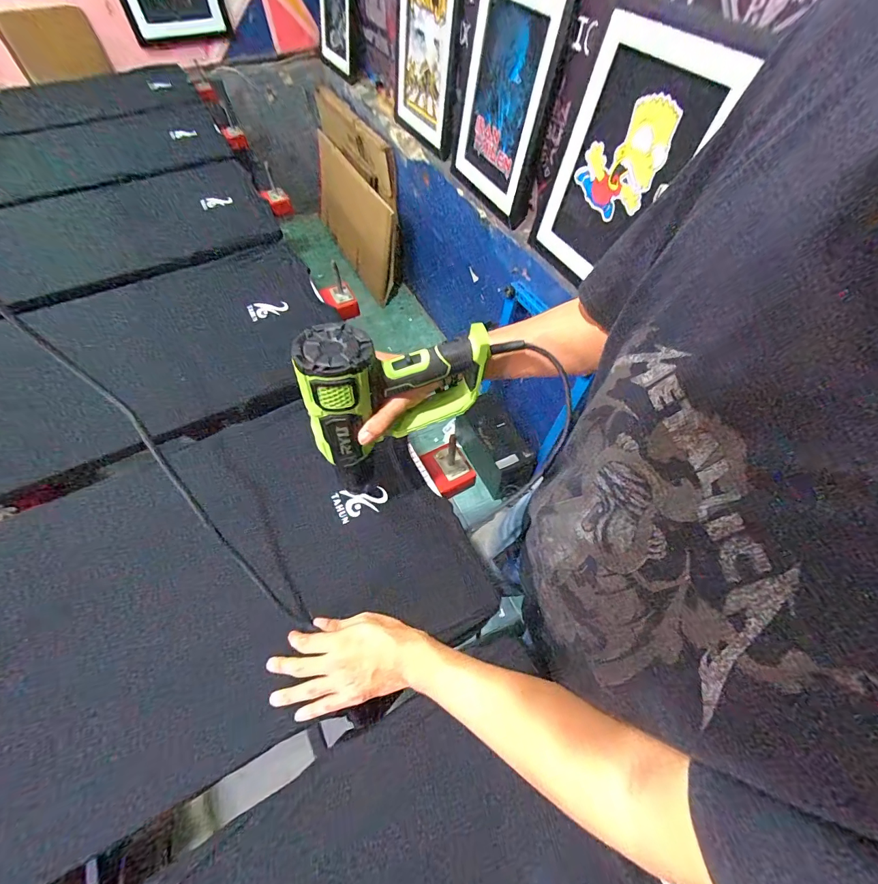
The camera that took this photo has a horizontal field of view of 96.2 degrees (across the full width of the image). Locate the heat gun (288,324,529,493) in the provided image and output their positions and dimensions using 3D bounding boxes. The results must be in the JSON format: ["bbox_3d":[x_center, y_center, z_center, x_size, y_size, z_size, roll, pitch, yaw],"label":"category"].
[{"bbox_3d":[-0.049,-0.058,0.457,0.200,0.170,0.094,-25,63,-17],"label":"heat gun"}]

